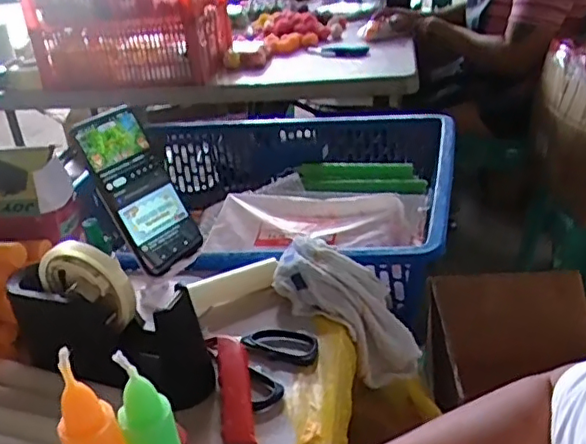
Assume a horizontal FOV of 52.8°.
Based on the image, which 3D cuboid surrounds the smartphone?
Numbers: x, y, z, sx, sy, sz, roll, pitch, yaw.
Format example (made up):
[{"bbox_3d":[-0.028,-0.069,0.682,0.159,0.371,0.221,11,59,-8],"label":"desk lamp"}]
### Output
[{"bbox_3d":[-0.153,-0.032,0.597,0.014,0.166,0.073,-13,19,48],"label":"smartphone"}]

